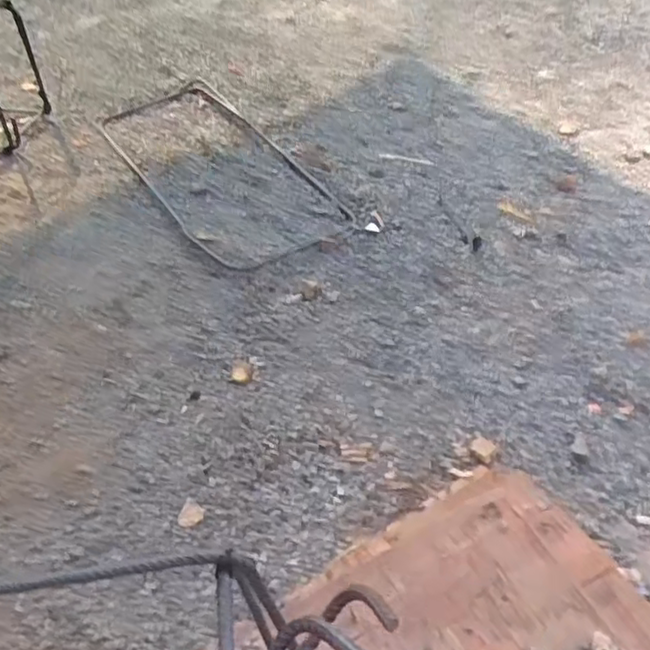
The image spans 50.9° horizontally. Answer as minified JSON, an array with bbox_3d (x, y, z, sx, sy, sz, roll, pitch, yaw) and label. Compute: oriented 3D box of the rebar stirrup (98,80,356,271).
[{"bbox_3d":[-0.222,-0.322,1.375,0.280,0.018,0.640,-28,54,-20],"label":"rebar stirrup"}]

